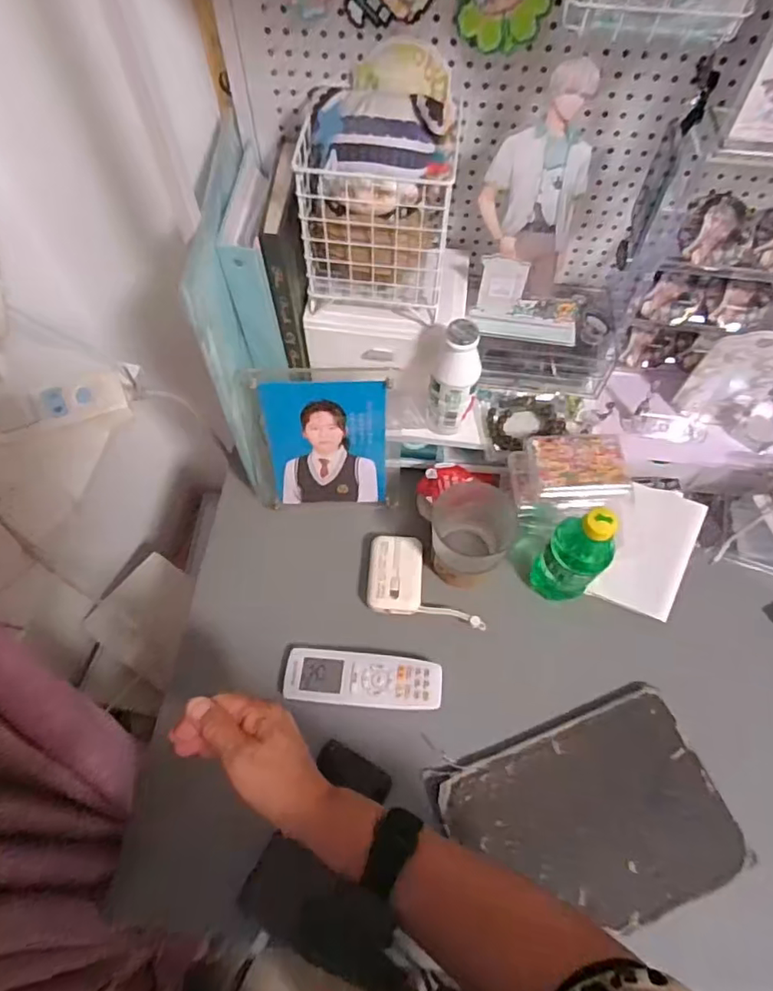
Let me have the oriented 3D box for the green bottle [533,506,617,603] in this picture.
[{"bbox_3d":[0.194,0.062,0.581,0.060,0.154,0.051,37,67,17],"label":"green bottle"}]

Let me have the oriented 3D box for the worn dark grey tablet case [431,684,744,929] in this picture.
[{"bbox_3d":[0.189,0.310,0.545,0.249,0.032,0.176,-18,63,-10],"label":"worn dark grey tablet case"}]

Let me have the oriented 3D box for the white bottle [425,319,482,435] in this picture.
[{"bbox_3d":[0.071,-0.118,0.598,0.047,0.139,0.040,13,62,6],"label":"white bottle"}]

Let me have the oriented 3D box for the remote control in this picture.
[{"bbox_3d":[-0.024,0.190,0.588,0.158,0.013,0.056,4,59,7],"label":"remote control"}]

